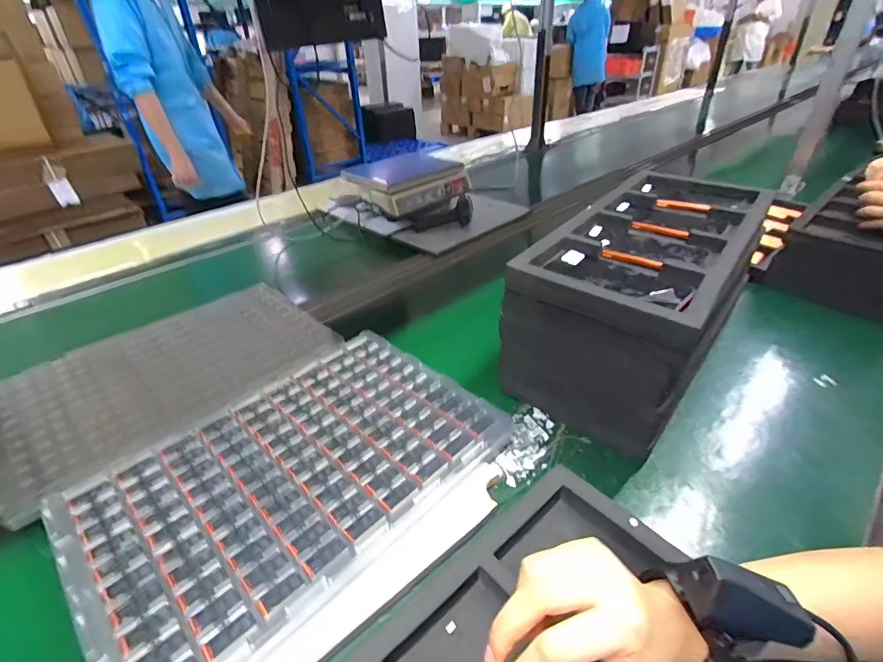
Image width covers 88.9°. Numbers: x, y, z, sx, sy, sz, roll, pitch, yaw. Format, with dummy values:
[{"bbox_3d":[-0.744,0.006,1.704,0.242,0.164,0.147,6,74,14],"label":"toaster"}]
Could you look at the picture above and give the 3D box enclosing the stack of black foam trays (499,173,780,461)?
[{"bbox_3d":[0.320,-0.064,0.699,0.226,0.216,0.479,25,43,34],"label":"stack of black foam trays"}]

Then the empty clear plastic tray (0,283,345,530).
[{"bbox_3d":[-0.423,0.053,0.699,0.332,0.017,0.444,25,42,38],"label":"empty clear plastic tray"}]

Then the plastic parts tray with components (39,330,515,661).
[{"bbox_3d":[-0.171,0.157,0.533,0.307,0.024,0.444,25,42,38],"label":"plastic parts tray with components"}]

